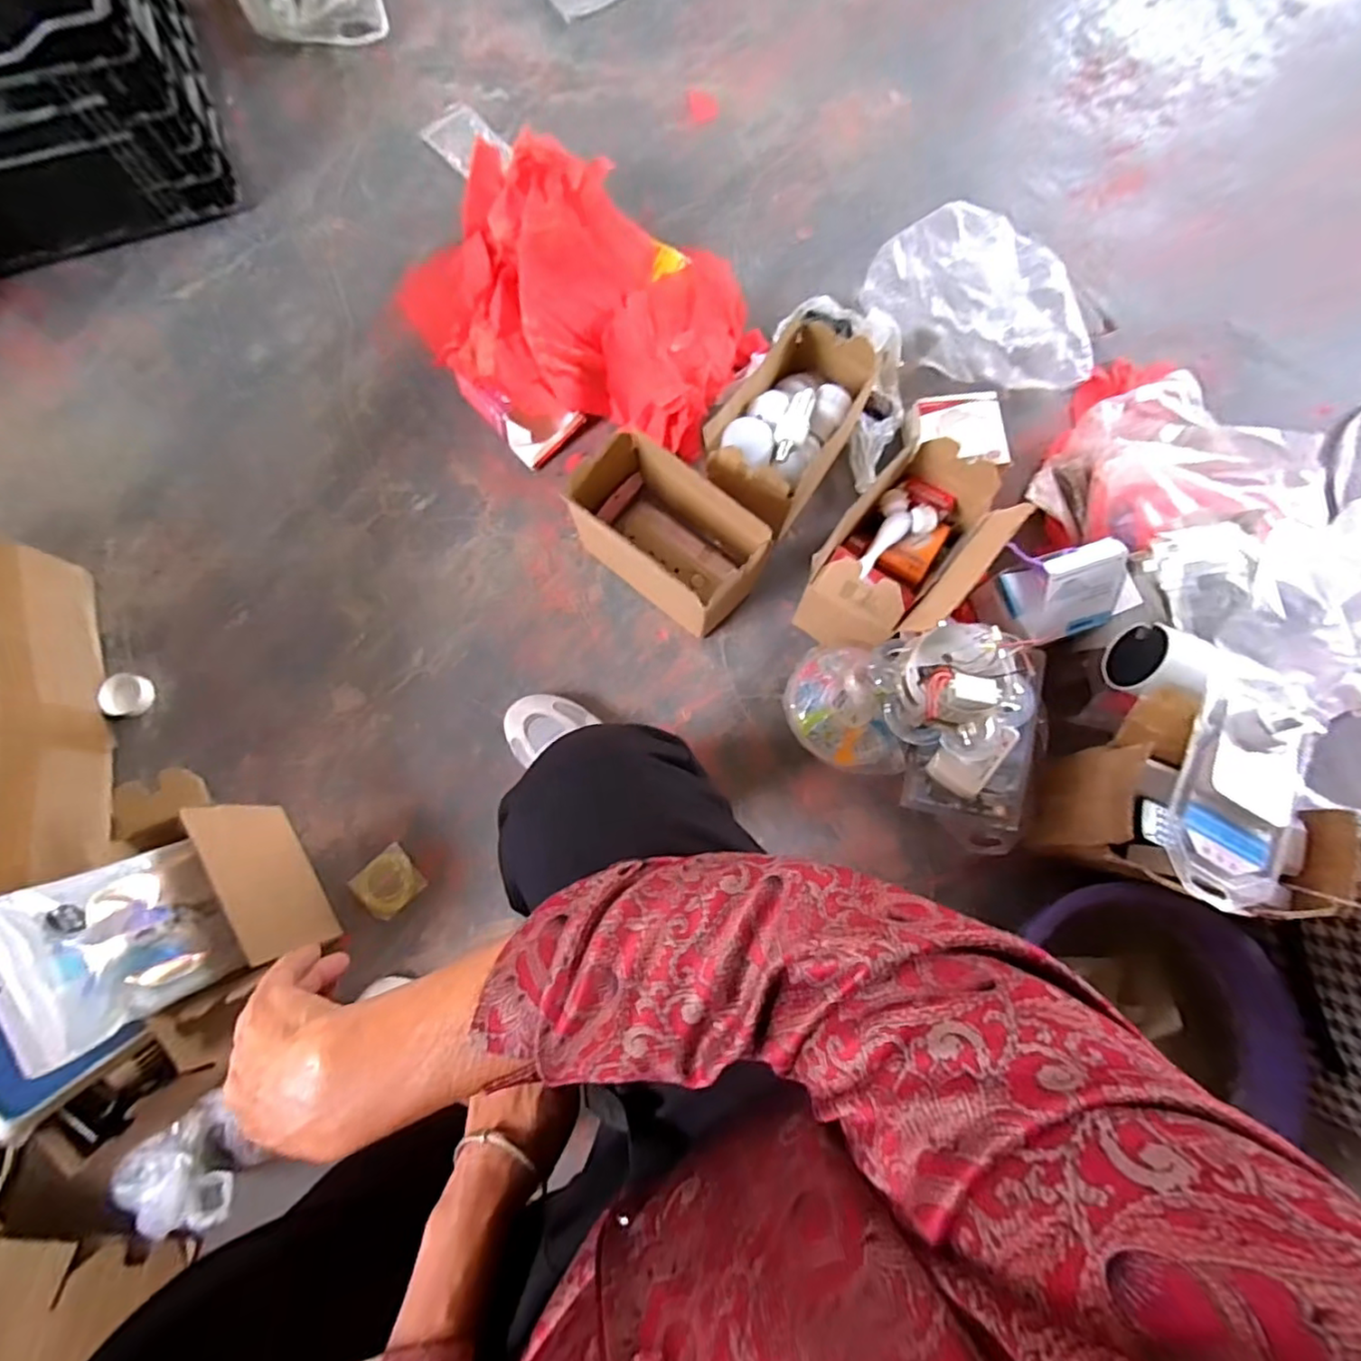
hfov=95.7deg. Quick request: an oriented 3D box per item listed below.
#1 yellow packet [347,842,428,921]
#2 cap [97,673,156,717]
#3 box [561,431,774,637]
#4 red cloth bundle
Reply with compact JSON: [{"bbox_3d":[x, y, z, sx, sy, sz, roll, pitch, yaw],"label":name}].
[{"bbox_3d":[-0.340,0.235,0.717,0.070,0.005,0.067,-42,80,-8],"label":"yellow packet"},{"bbox_3d":[-0.681,0.016,0.756,0.053,0.014,0.054,0,77,0],"label":"cap"},{"bbox_3d":[-0.011,-0.162,0.729,0.211,0.165,0.105,37,80,8],"label":"box"},{"bbox_3d":[-0.156,-0.512,0.800,0.502,0.182,0.324,34,80,7],"label":"red cloth bundle"}]

